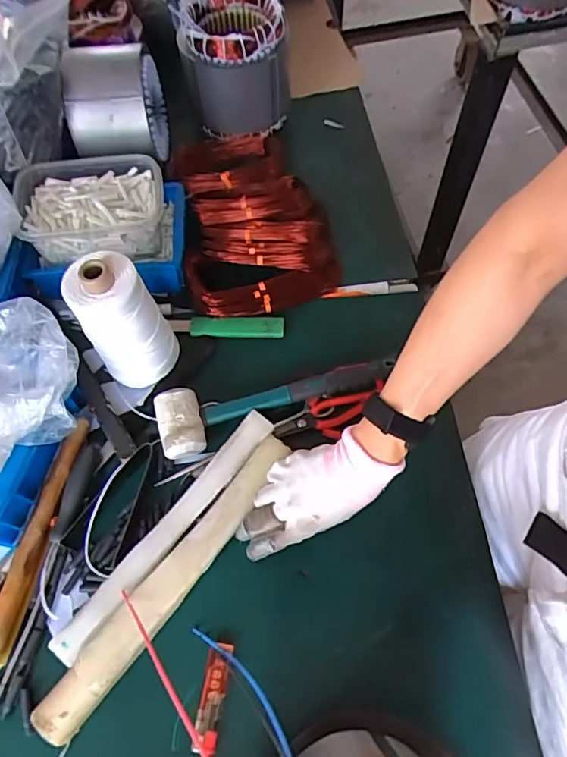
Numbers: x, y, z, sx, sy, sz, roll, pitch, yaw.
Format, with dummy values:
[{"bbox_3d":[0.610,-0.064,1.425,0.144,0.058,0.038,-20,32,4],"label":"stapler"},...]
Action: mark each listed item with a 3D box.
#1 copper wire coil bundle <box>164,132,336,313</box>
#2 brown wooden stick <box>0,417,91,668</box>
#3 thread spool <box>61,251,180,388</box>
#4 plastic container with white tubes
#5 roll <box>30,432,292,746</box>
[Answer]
[{"bbox_3d":[-0.049,-0.230,0.696,0.194,0.060,0.298,-14,64,-5],"label":"copper wire coil bundle"},{"bbox_3d":[-0.255,0.159,0.529,0.030,0.014,0.246,12,65,8],"label":"brown wooden stick"},{"bbox_3d":[-0.173,-0.065,0.546,0.085,0.148,0.074,-26,66,-11],"label":"thread spool"},{"bbox_3d":[-0.230,-0.203,0.620,0.171,0.066,0.120,-14,64,-5],"label":"plastic container with white tubes"},{"bbox_3d":[-0.105,0.195,0.505,0.042,0.031,0.337,36,70,17],"label":"roll"}]

